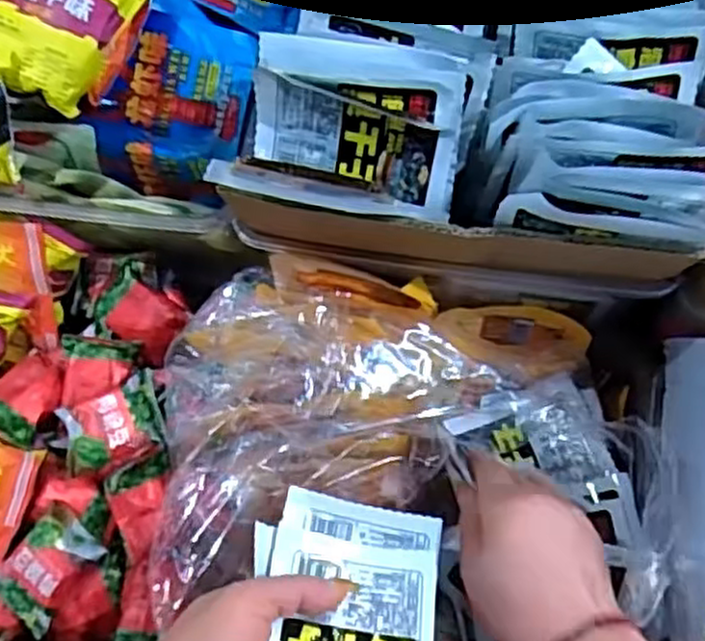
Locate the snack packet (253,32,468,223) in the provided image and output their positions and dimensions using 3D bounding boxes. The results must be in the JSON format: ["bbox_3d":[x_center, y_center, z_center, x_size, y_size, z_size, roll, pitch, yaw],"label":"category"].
[{"bbox_3d":[0.002,-0.111,0.430,0.117,0.020,0.086,11,109,6],"label":"snack packet"}]

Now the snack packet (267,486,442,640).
[{"bbox_3d":[0.000,0.162,0.413,0.092,0.006,0.138,13,47,-4],"label":"snack packet"}]

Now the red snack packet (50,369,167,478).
[{"bbox_3d":[-0.163,0.072,0.511,0.075,0.014,0.049,-28,71,-10],"label":"red snack packet"}]

